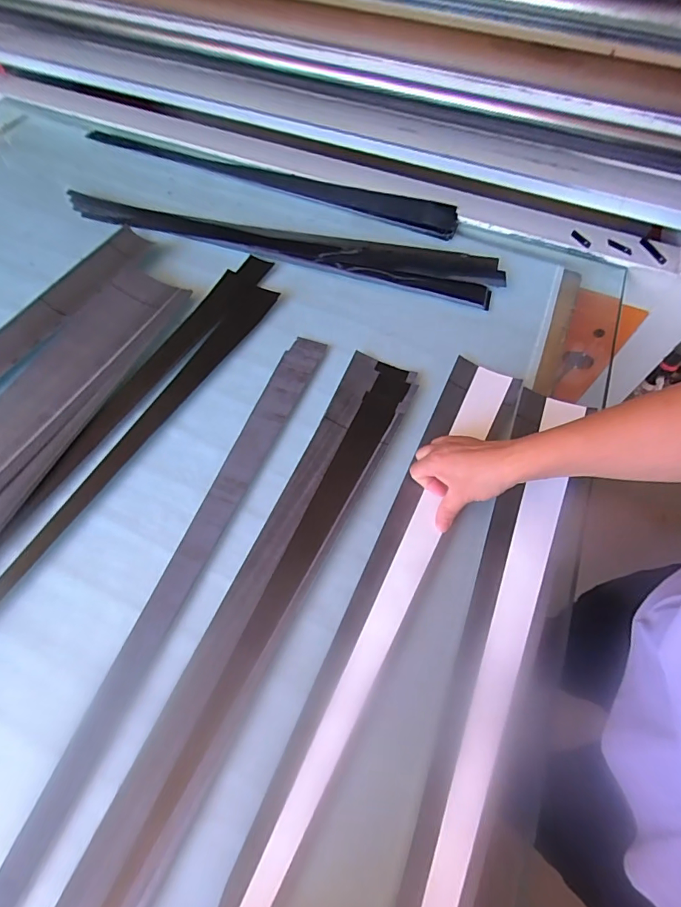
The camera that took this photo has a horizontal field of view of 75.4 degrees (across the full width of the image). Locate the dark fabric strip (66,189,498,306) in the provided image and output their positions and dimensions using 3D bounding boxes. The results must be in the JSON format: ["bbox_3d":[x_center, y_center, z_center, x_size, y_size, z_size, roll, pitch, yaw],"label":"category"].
[{"bbox_3d":[-0.116,-0.353,0.740,0.743,0.016,0.097,14,61,8],"label":"dark fabric strip"}]

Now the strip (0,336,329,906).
[{"bbox_3d":[-0.189,0.164,0.456,0.058,0.010,0.798,18,62,11],"label":"strip"}]

